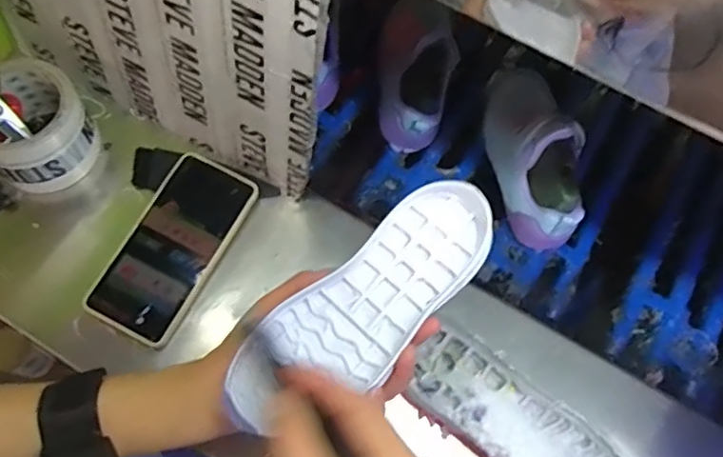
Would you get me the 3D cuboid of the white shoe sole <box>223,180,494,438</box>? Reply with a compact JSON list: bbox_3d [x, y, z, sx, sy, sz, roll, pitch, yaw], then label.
[{"bbox_3d":[0.003,0.051,0.391,0.201,0.017,0.072,-39,73,-6],"label":"white shoe sole"}]

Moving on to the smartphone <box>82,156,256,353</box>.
[{"bbox_3d":[-0.165,0.015,0.526,0.078,0.015,0.166,25,69,9],"label":"smartphone"}]

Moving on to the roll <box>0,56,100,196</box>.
[{"bbox_3d":[-0.292,-0.090,0.535,0.087,0.071,0.091,0,67,-1],"label":"roll"}]

